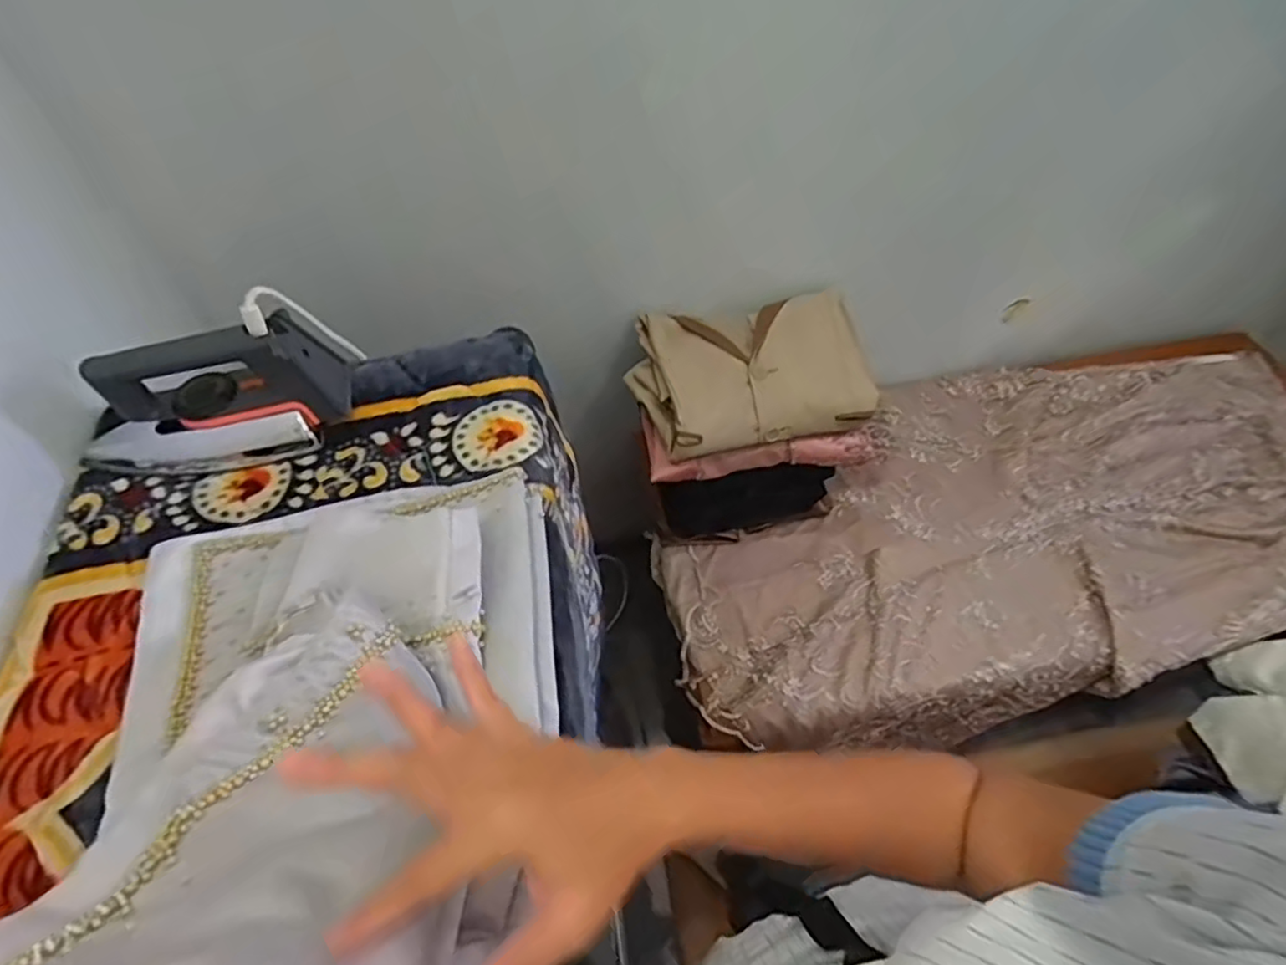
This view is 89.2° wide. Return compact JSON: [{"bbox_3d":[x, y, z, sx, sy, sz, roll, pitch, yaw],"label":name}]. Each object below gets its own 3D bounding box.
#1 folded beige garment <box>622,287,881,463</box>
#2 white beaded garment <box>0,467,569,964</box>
[{"bbox_3d":[0.149,-0.159,0.897,0.312,0.086,0.223,-11,56,-5],"label":"folded beige garment"},{"bbox_3d":[-0.193,0.110,0.344,0.275,0.192,0.348,-8,56,-3],"label":"white beaded garment"}]

